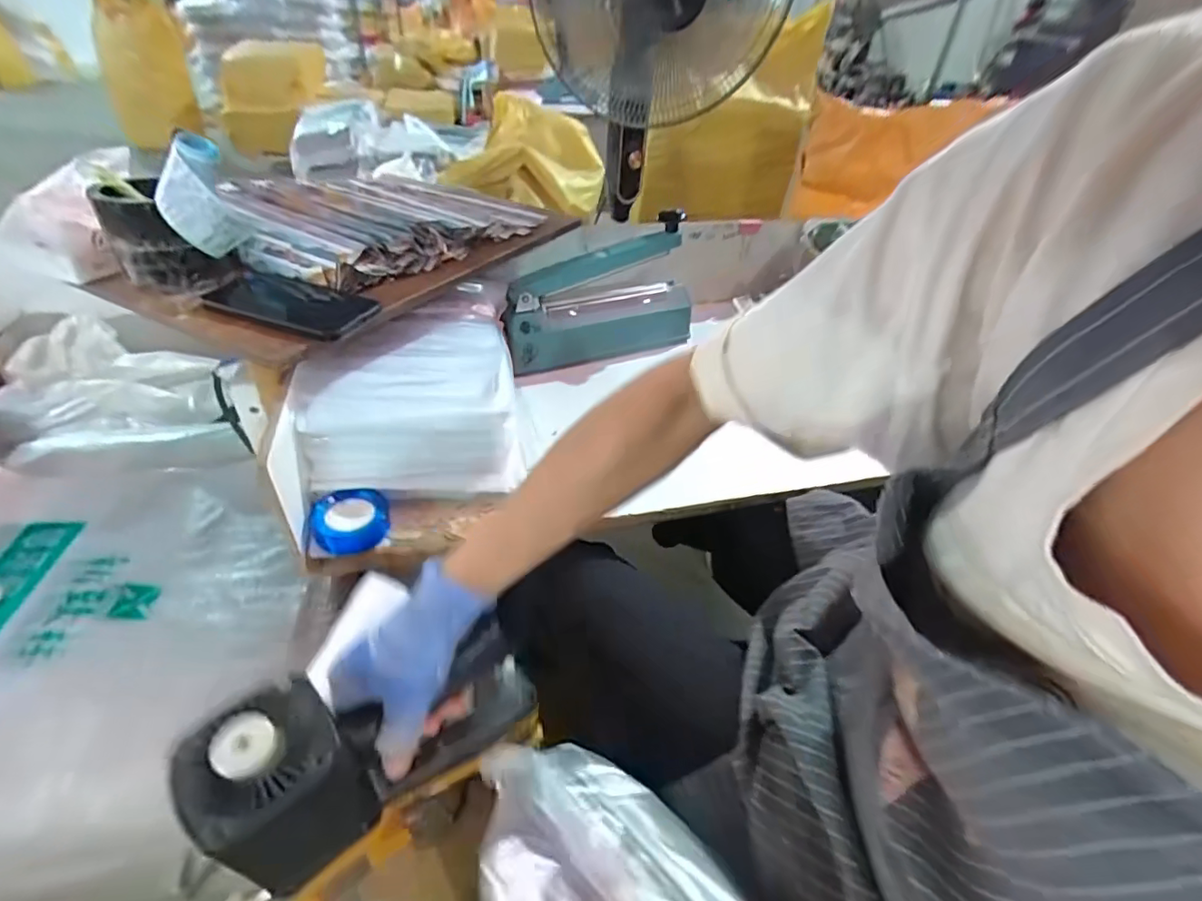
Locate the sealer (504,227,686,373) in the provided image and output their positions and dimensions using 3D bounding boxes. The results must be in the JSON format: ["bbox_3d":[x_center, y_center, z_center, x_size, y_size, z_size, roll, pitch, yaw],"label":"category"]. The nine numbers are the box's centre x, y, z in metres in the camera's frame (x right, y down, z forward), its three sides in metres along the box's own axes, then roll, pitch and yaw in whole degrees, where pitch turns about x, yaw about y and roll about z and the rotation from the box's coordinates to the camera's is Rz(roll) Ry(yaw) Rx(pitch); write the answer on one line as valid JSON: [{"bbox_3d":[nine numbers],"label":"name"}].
[{"bbox_3d":[0.008,-0.212,0.776,0.298,0.144,0.068,-17,44,-24],"label":"sealer"}]

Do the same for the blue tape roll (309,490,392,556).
[{"bbox_3d":[-0.239,0.066,0.519,0.067,0.029,0.064,3,39,-2],"label":"blue tape roll"}]

